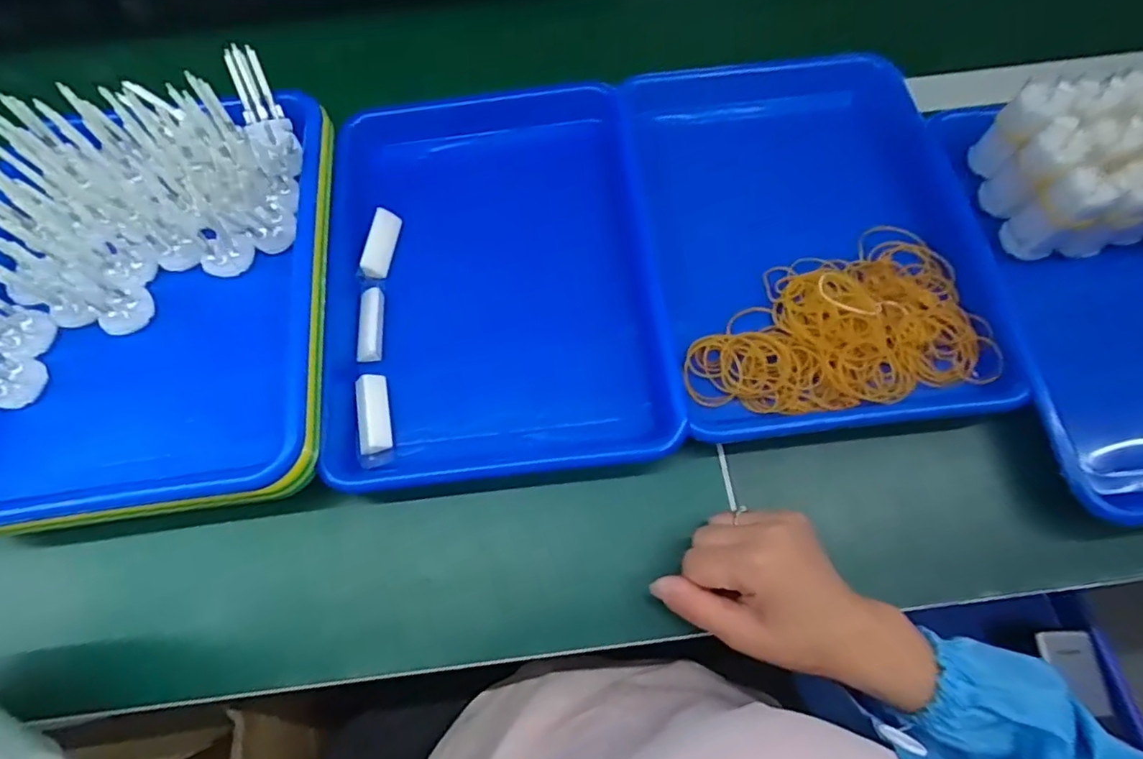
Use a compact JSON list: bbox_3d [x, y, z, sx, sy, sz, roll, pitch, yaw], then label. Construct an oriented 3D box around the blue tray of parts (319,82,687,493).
[{"bbox_3d":[-0.062,-0.089,0.446,0.239,0.045,0.338,-7,67,-1],"label":"blue tray of parts"}]

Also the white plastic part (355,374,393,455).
[{"bbox_3d":[-0.139,0.025,0.398,0.021,0.015,0.058,-12,67,-3],"label":"white plastic part"}]

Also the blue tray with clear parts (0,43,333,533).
[{"bbox_3d":[-0.304,-0.073,0.409,0.245,0.076,0.340,-8,67,-1],"label":"blue tray with clear parts"}]

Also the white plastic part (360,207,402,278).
[{"bbox_3d":[-0.153,-0.110,0.457,0.019,0.016,0.060,7,68,5],"label":"white plastic part"}]

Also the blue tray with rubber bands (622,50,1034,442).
[{"bbox_3d":[0.178,-0.123,0.460,0.246,0.051,0.349,-6,67,0],"label":"blue tray with rubber bands"}]

